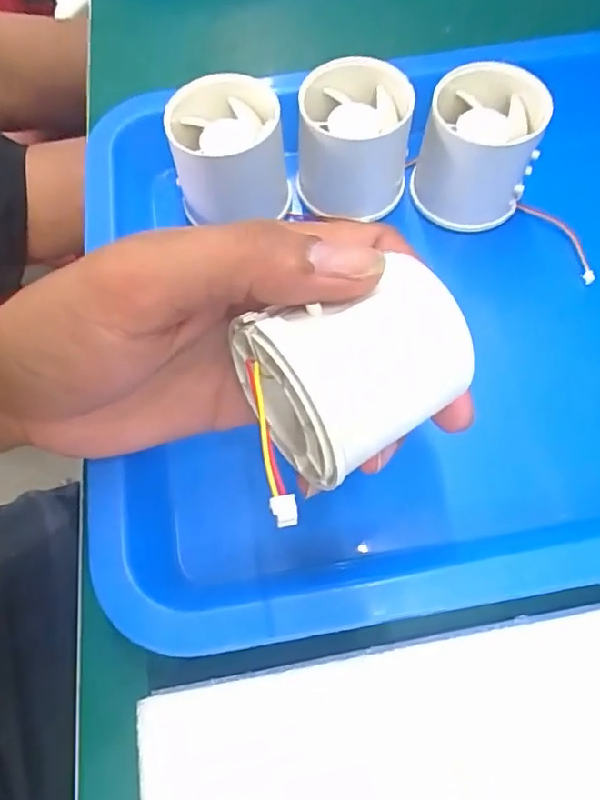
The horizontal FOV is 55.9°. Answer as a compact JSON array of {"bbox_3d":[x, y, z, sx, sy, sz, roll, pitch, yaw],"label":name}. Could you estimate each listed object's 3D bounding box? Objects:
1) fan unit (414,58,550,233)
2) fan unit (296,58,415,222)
[{"bbox_3d":[0.084,-0.118,0.272,0.052,0.052,0.056,0,66,1],"label":"fan unit"},{"bbox_3d":[0.026,-0.123,0.280,0.054,0.063,0.050,5,67,3],"label":"fan unit"}]

